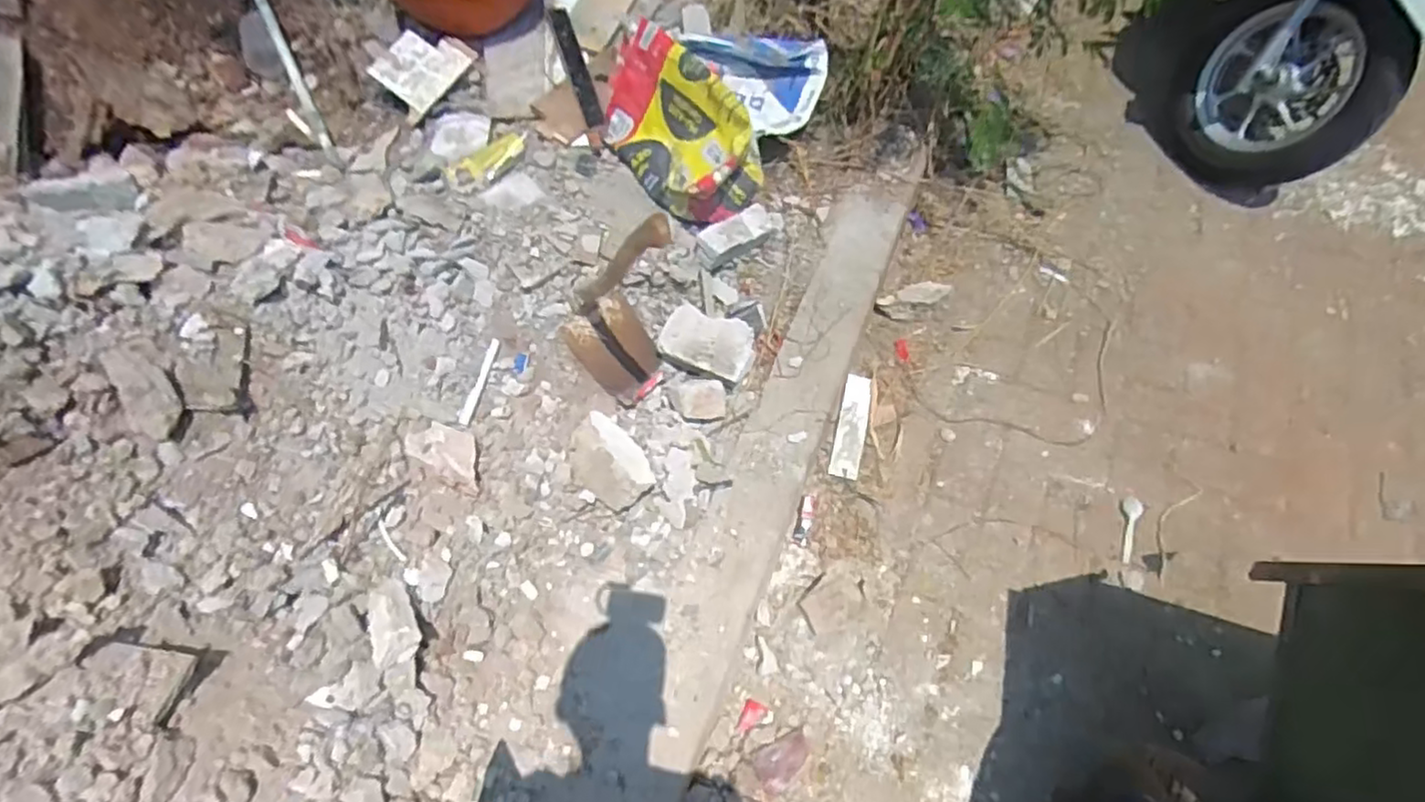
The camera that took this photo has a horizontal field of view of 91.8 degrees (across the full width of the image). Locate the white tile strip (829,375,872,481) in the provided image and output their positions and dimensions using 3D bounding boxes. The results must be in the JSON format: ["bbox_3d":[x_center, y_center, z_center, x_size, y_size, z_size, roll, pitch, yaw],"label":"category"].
[{"bbox_3d":[0.301,0.052,1.491,0.061,0.010,0.237,10,67,9],"label":"white tile strip"}]

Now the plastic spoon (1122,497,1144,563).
[{"bbox_3d":[0.815,0.251,1.349,0.037,0.009,0.144,21,59,13],"label":"plastic spoon"}]

